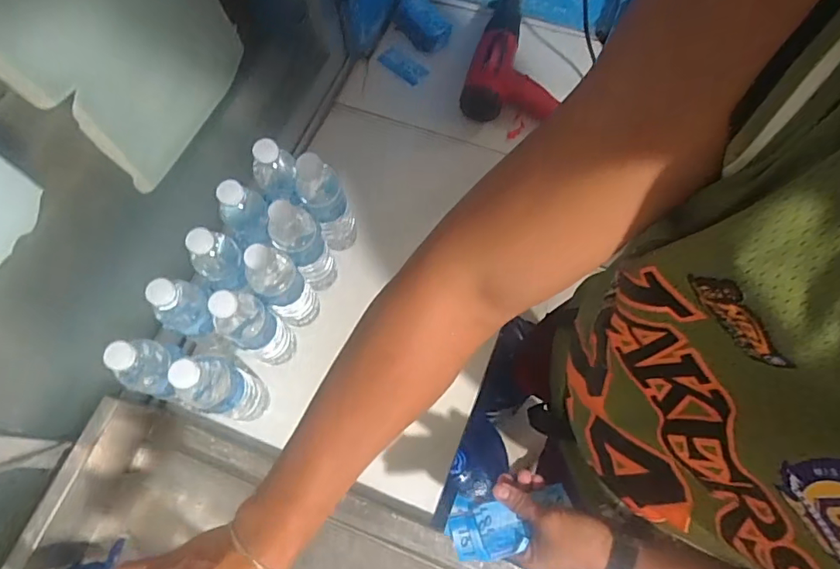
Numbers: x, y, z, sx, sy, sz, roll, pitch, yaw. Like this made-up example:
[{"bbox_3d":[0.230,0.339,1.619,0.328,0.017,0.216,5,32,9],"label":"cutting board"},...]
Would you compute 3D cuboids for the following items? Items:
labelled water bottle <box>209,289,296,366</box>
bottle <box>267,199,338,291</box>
[{"bbox_3d":[-0.213,0.059,0.676,0.067,0.203,0.065,-1,68,2],"label":"labelled water bottle"},{"bbox_3d":[-0.159,-0.048,0.718,0.064,0.197,0.061,-1,68,2],"label":"bottle"}]

